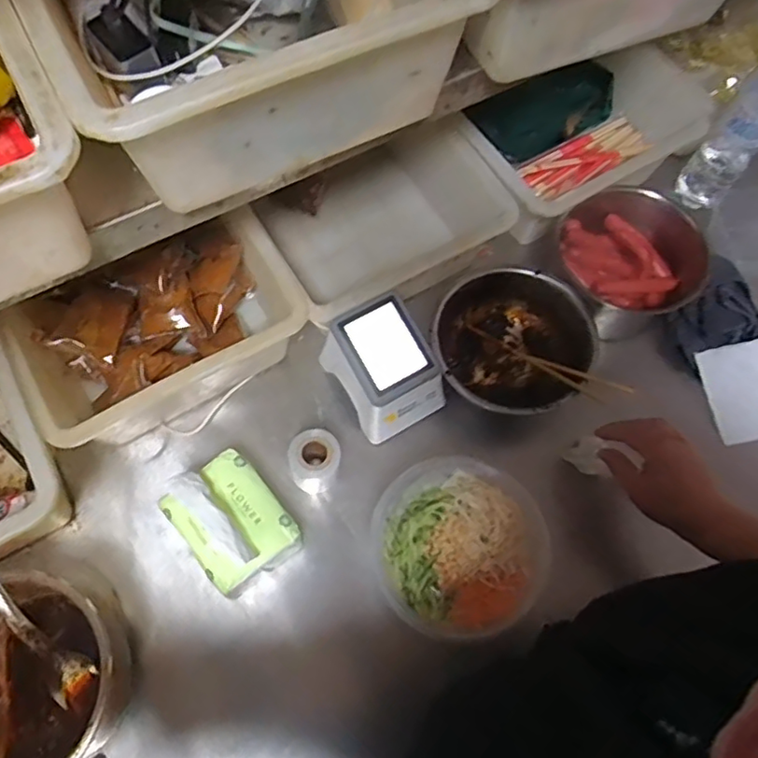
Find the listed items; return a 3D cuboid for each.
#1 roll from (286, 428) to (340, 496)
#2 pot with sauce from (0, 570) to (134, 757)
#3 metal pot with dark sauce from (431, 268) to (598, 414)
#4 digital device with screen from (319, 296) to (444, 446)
[{"bbox_3d":[-0.065,0.086,0.628,0.045,0.071,0.056,43,75,16],"label":"roll"},{"bbox_3d":[-0.306,0.263,0.521,0.167,0.111,0.165,0,68,1],"label":"pot with sauce"},{"bbox_3d":[0.151,-0.036,0.693,0.173,0.077,0.173,0,68,1],"label":"metal pot with dark sauce"},{"bbox_3d":[0.008,-0.009,0.657,0.102,0.106,0.116,-29,70,-10],"label":"digital device with screen"}]

